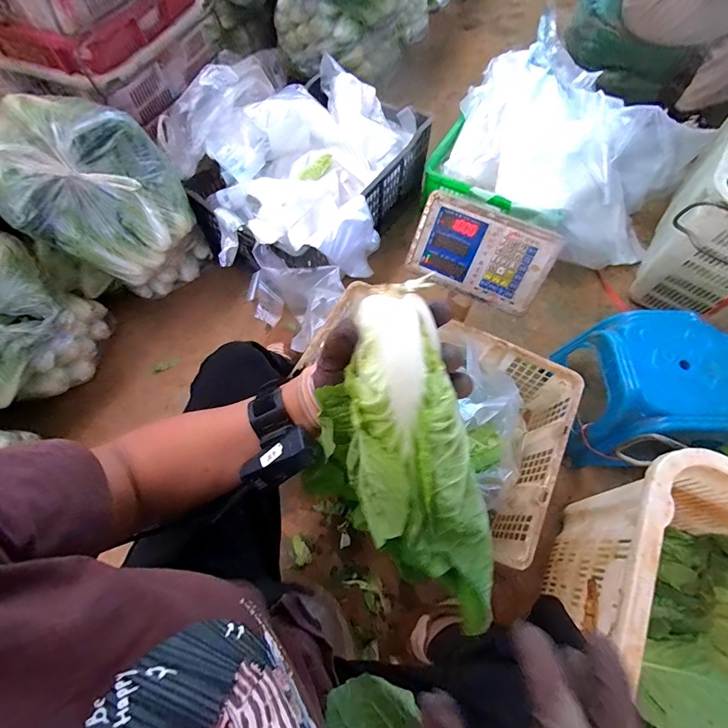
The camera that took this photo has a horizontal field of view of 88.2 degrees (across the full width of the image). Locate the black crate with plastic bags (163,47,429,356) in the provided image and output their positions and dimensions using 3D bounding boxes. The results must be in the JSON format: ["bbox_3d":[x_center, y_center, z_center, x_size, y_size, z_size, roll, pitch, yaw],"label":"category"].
[{"bbox_3d":[-0.135,-0.505,1.004,0.516,0.331,0.667,42,72,18],"label":"black crate with plastic bags"}]

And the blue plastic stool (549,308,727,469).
[{"bbox_3d":[0.571,0.057,0.779,0.259,0.234,0.268,1,65,1],"label":"blue plastic stool"}]

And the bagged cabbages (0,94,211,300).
[{"bbox_3d":[-0.588,-0.344,0.885,0.307,0.415,0.302,-42,71,-16],"label":"bagged cabbages"}]

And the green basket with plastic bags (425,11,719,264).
[{"bbox_3d":[0.568,-0.611,1.079,0.646,0.234,0.576,33,70,15],"label":"green basket with plastic bags"}]

